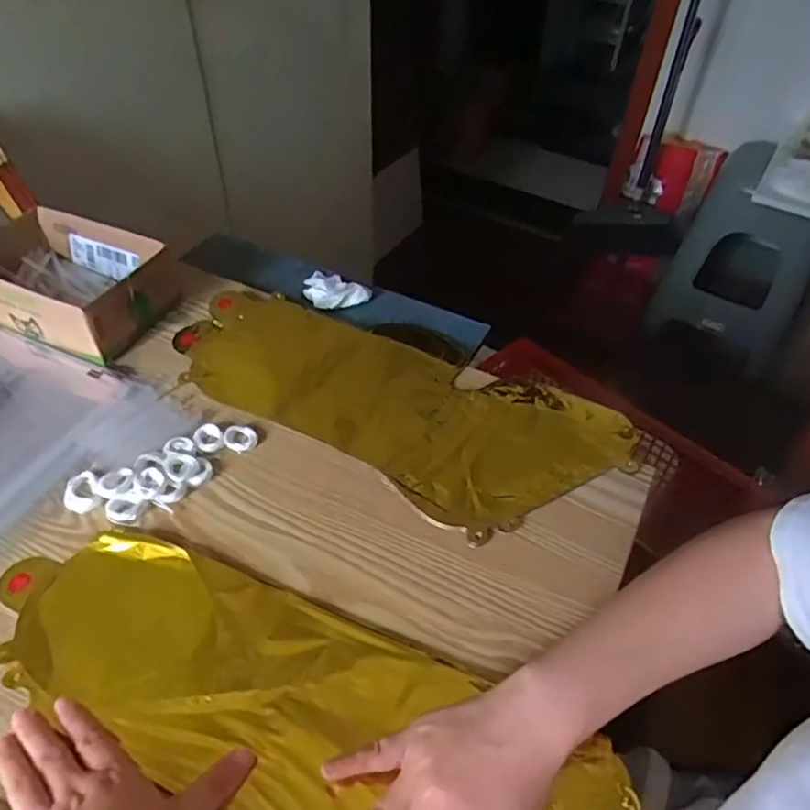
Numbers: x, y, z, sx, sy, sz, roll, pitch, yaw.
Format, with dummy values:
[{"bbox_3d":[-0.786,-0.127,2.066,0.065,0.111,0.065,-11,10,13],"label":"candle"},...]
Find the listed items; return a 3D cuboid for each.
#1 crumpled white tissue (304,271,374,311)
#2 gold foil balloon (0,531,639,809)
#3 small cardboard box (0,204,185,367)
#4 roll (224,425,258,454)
[{"bbox_3d":[-0.085,-0.134,0.704,0.078,0.022,0.049,24,50,19],"label":"crumpled white tissue"},{"bbox_3d":[-0.084,0.190,0.395,0.423,0.011,0.132,17,48,15],"label":"gold foil balloon"},{"bbox_3d":[-0.358,-0.135,0.655,0.194,0.065,0.141,18,48,15],"label":"small cardboard box"},{"bbox_3d":[-0.144,0.029,0.533,0.028,0.010,0.024,-17,49,-17],"label":"roll"}]

